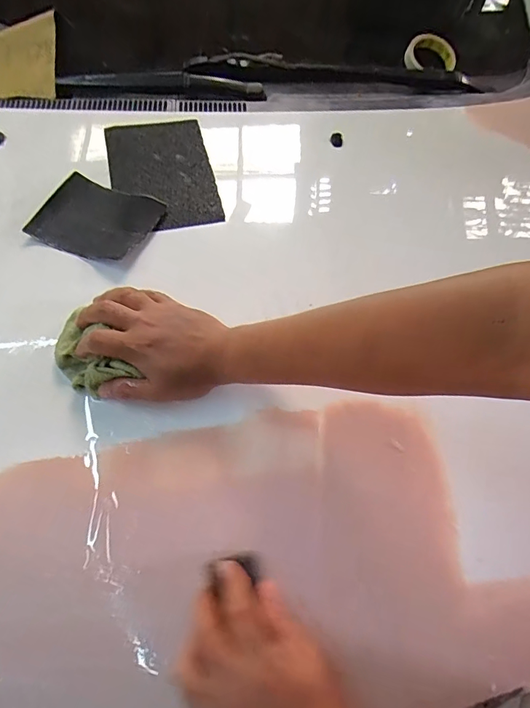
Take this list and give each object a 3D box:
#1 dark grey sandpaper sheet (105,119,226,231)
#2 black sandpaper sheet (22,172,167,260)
[{"bbox_3d":[-0.144,-0.258,0.612,0.136,0.009,0.227,-12,62,-11],"label":"dark grey sandpaper sheet"},{"bbox_3d":[-0.212,-0.175,0.554,0.138,0.024,0.120,17,51,14],"label":"black sandpaper sheet"}]

